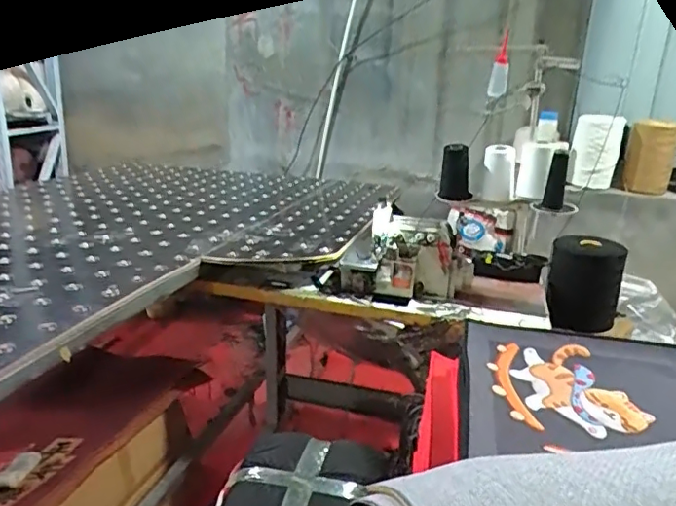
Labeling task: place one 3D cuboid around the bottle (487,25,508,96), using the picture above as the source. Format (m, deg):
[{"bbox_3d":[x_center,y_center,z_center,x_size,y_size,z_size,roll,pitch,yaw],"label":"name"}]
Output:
[{"bbox_3d":[0.466,-0.543,1.600,0.051,0.178,0.051,8,20,15],"label":"bottle"}]

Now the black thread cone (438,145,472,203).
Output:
[{"bbox_3d":[0.383,-0.256,1.781,0.107,0.174,0.105,7,19,11],"label":"black thread cone"}]

